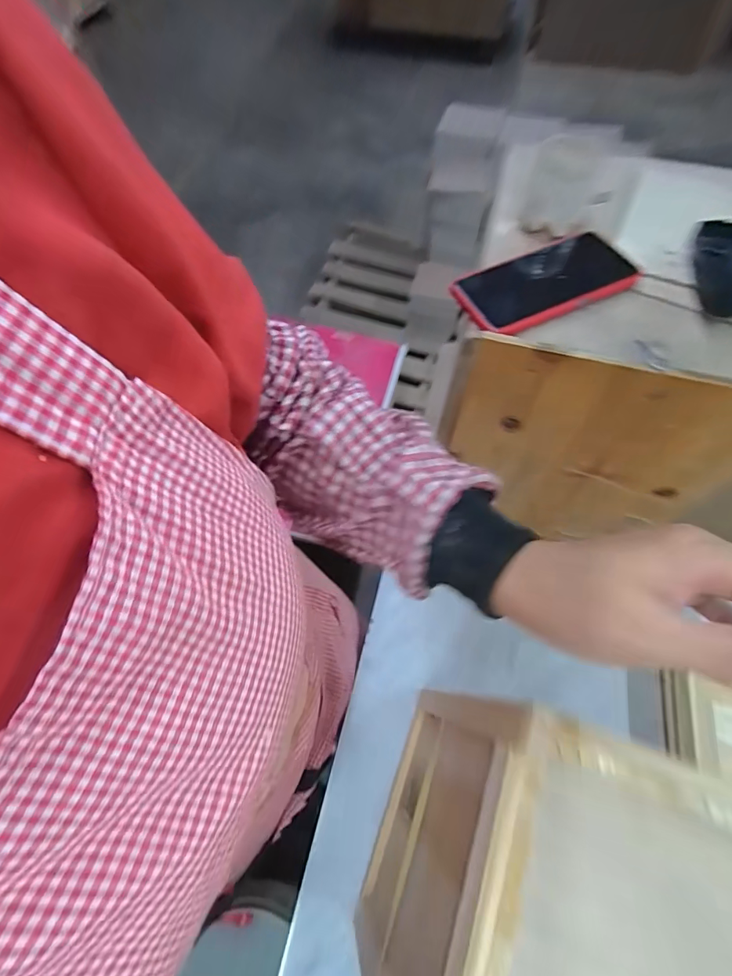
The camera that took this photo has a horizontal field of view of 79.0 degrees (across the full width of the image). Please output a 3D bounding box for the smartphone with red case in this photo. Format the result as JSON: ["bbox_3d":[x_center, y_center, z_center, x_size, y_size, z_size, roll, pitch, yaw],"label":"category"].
[{"bbox_3d":[0.161,-0.189,0.409,0.161,0.012,0.080,-25,65,-12],"label":"smartphone with red case"}]

